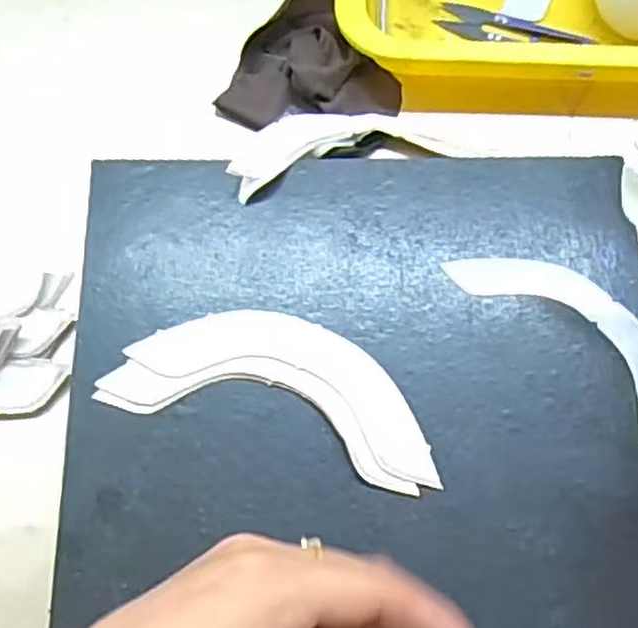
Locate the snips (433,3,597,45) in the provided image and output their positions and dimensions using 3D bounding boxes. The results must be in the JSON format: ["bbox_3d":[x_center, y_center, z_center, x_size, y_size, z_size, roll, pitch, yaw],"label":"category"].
[{"bbox_3d":[0.121,-0.177,0.452,0.092,0.005,0.025,15,74,4],"label":"snips"}]

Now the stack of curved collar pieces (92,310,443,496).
[{"bbox_3d":[-0.019,0.035,0.368,0.166,0.005,0.067,16,75,4],"label":"stack of curved collar pieces"}]

